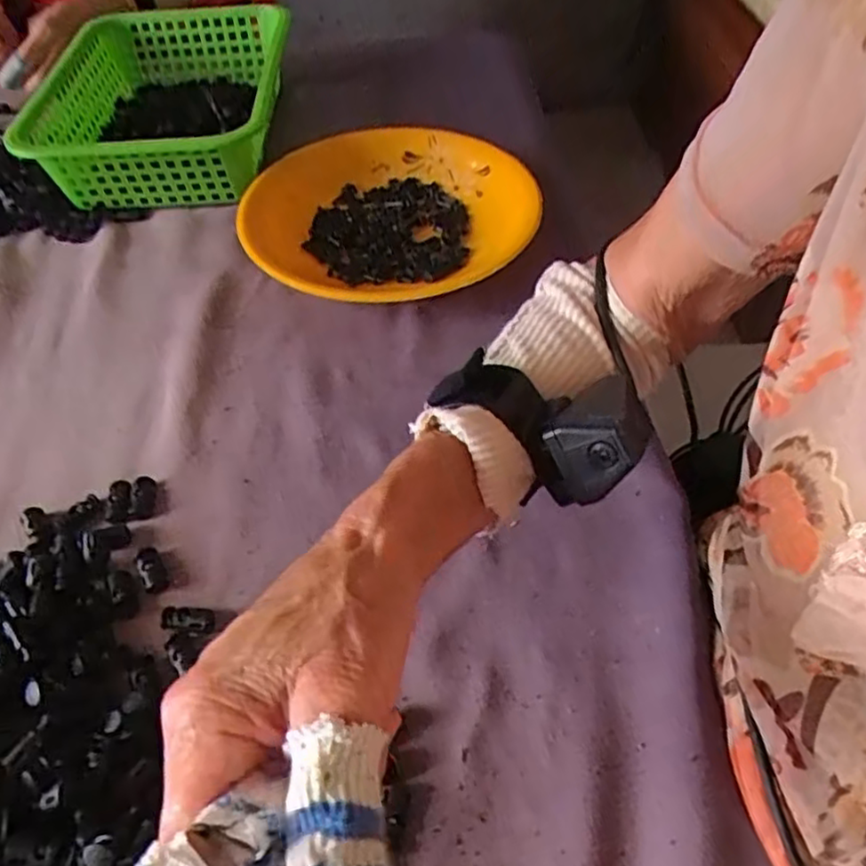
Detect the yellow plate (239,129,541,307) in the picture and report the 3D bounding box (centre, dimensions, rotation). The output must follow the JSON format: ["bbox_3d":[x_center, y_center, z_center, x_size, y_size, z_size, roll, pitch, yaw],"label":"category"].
[{"bbox_3d":[-0.032,-0.179,0.579,0.228,0.050,0.233,-1,50,1],"label":"yellow plate"}]

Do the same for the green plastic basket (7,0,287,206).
[{"bbox_3d":[-0.256,-0.327,0.677,0.202,0.085,0.308,-1,50,2],"label":"green plastic basket"}]

